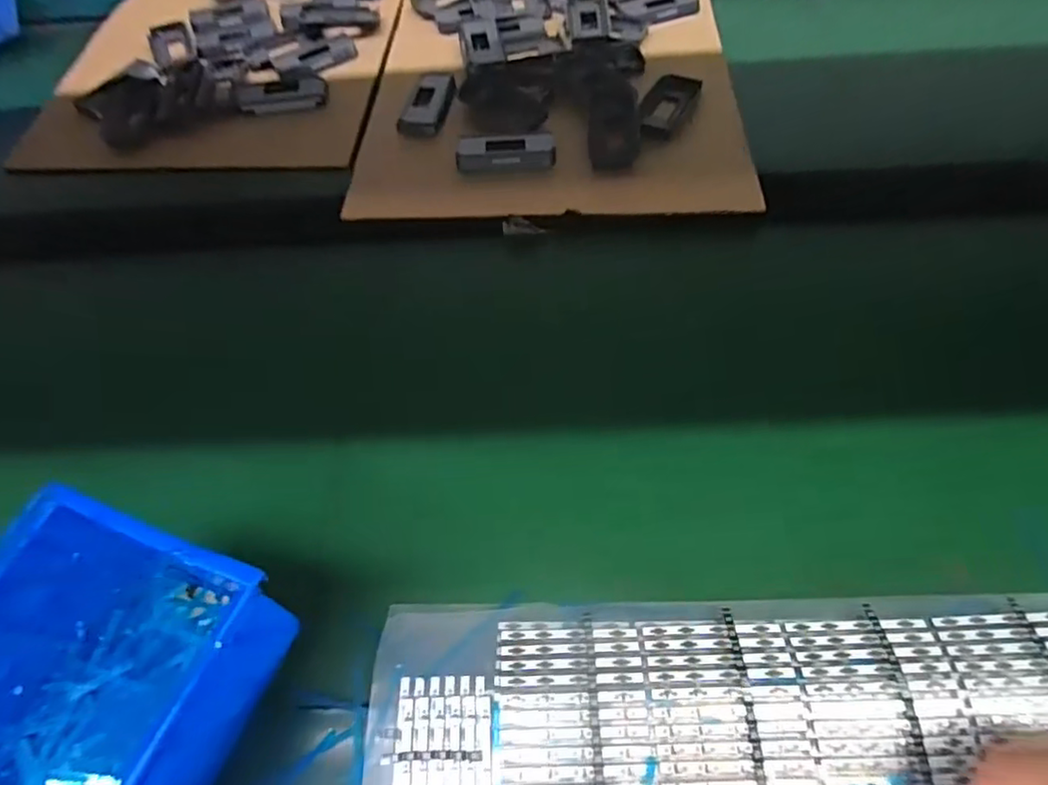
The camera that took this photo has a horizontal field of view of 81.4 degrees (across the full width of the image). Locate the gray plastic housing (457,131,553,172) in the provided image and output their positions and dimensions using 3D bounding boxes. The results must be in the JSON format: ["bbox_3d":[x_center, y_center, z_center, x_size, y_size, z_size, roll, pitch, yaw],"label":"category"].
[{"bbox_3d":[-0.014,-0.183,0.462,0.074,0.012,0.028,-5,57,0],"label":"gray plastic housing"}]

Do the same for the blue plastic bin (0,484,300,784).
[{"bbox_3d":[-0.168,0.124,0.235,0.104,0.076,0.131,16,60,13],"label":"blue plastic bin"}]

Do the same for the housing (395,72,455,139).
[{"bbox_3d":[-0.079,-0.244,0.508,0.037,0.008,0.086,7,58,8],"label":"housing"}]

